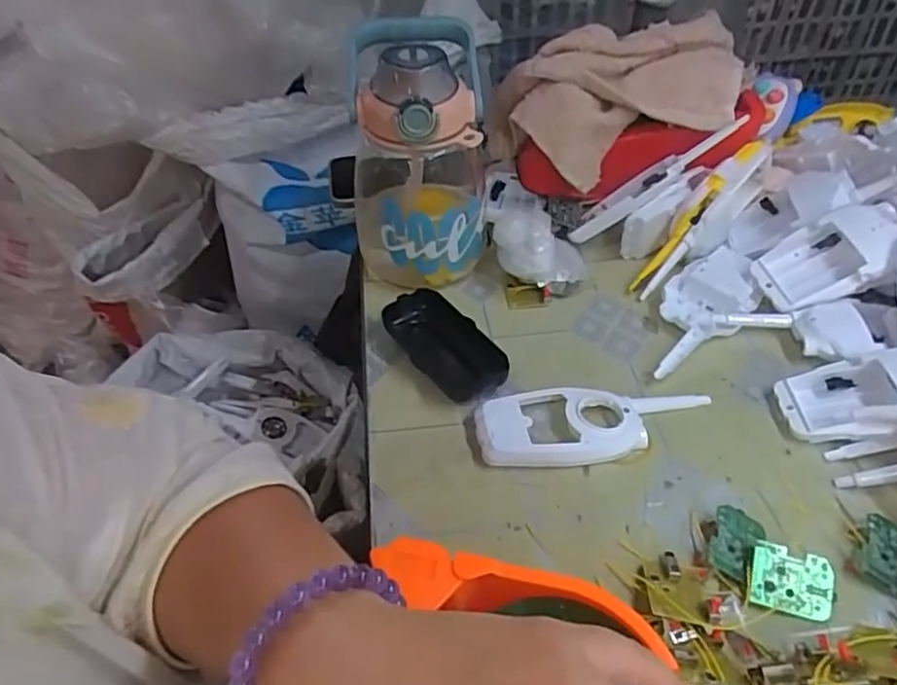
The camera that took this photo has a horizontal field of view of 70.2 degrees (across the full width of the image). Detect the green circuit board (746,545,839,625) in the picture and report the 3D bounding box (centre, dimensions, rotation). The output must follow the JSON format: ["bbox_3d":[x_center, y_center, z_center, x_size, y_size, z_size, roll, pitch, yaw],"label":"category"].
[{"bbox_3d":[0.190,0.133,0.354,0.044,0.004,0.035,11,74,10],"label":"green circuit board"}]

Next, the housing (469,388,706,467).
[{"bbox_3d":[0.099,0.056,0.432,0.159,0.020,0.055,-2,45,-1],"label":"housing"}]

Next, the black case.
[{"bbox_3d":[-0.001,0.002,0.487,0.046,0.026,0.109,-28,51,-24],"label":"black case"}]

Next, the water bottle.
[{"bbox_3d":[-0.027,-0.156,0.537,0.112,0.187,0.157,-4,45,-3],"label":"water bottle"}]

